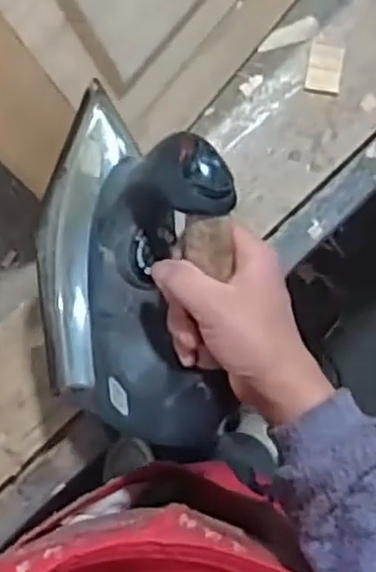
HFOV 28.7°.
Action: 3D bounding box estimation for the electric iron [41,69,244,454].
[{"bbox_3d":[-0.016,-0.011,0.525,0.148,0.115,0.226,15,110,29],"label":"electric iron"}]

